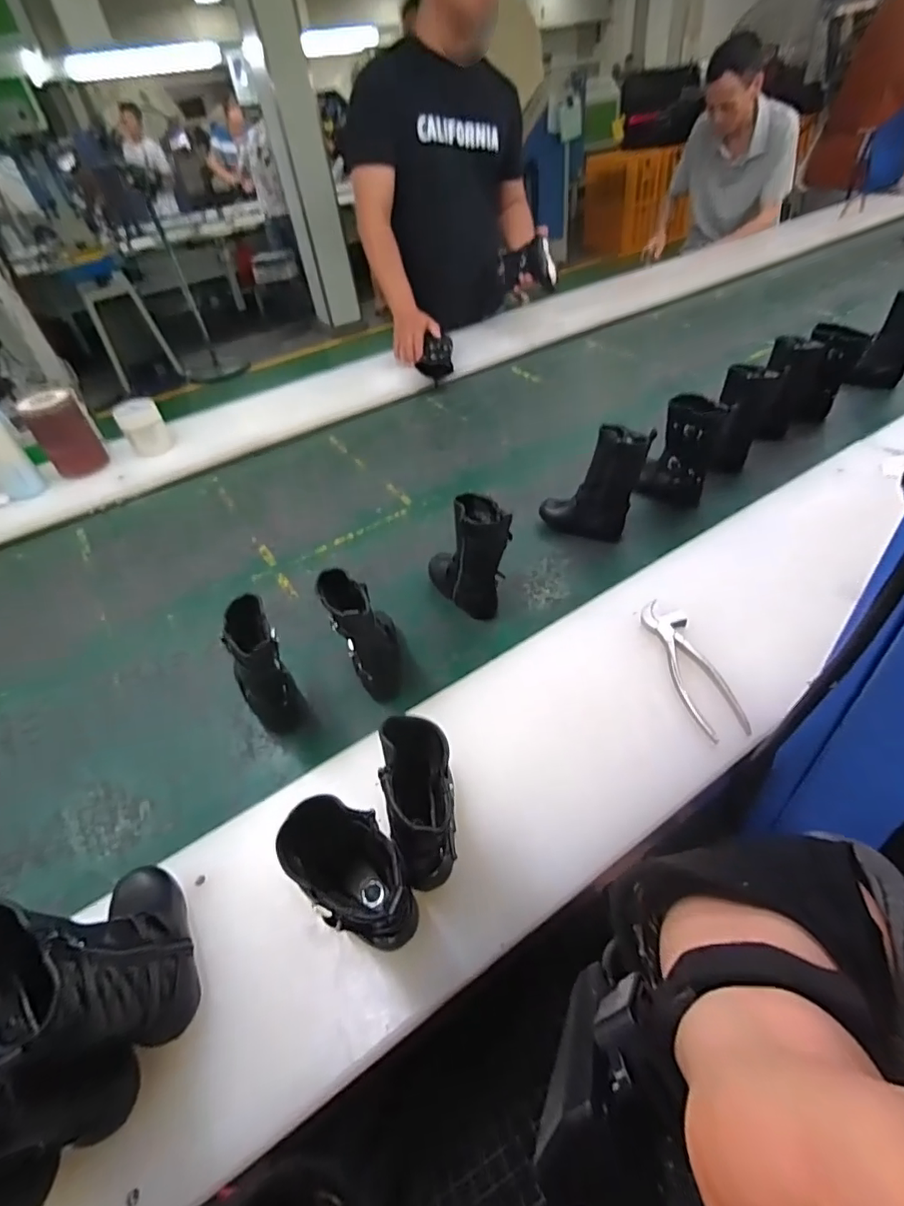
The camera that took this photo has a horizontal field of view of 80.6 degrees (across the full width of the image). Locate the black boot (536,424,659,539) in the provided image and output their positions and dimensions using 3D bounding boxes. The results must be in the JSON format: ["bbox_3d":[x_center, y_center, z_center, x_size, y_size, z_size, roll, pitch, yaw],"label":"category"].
[{"bbox_3d":[0.219,-0.178,0.825,0.154,0.171,0.065,8,47,15],"label":"black boot"}]

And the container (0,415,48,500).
[{"bbox_3d":[-0.872,-0.298,1.023,0.077,0.172,0.072,-33,48,-23],"label":"container"}]

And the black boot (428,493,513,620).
[{"bbox_3d":[0.020,-0.066,0.732,0.073,0.170,0.136,-25,47,-16],"label":"black boot"}]

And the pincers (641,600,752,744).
[{"bbox_3d":[0.260,0.064,0.588,0.050,0.012,0.193,-8,43,1],"label":"pincers"}]

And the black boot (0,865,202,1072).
[{"bbox_3d":[-0.248,0.237,0.370,0.065,0.157,0.148,-27,46,-18],"label":"black boot"}]

